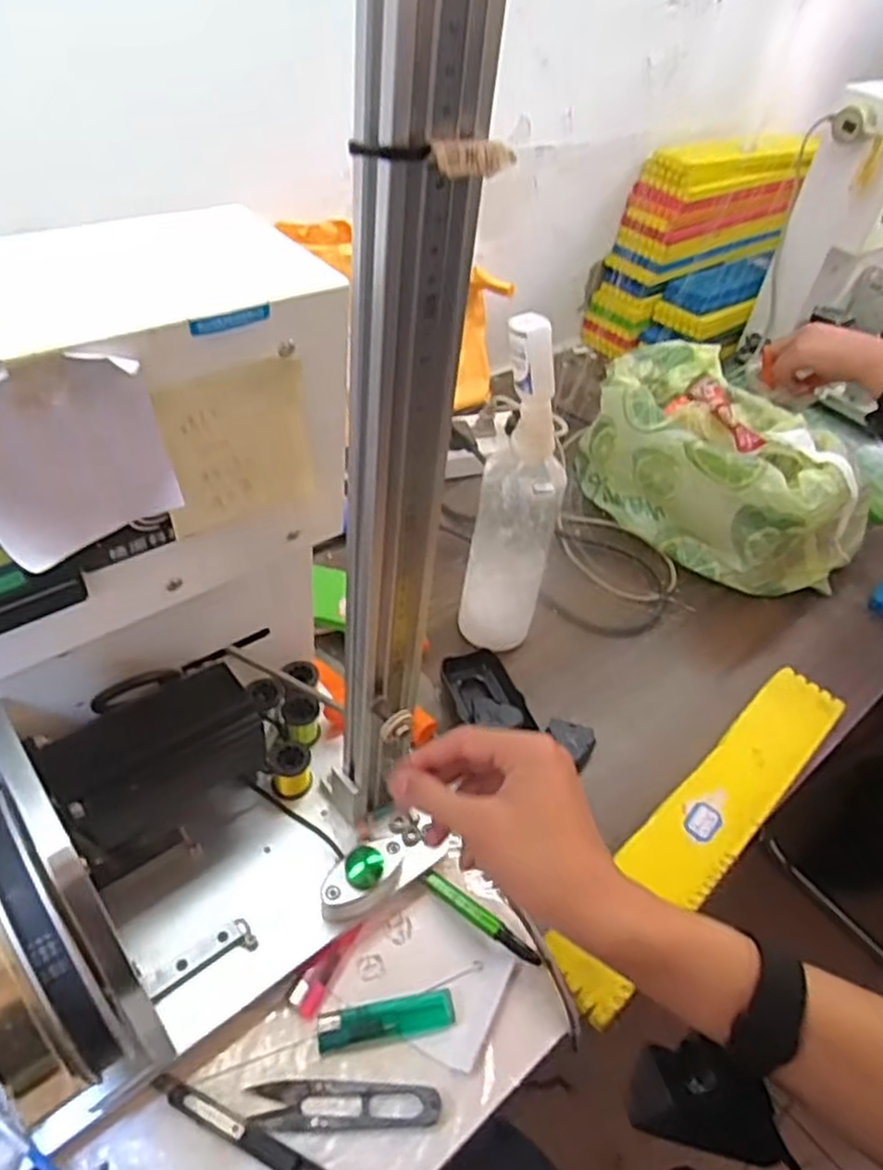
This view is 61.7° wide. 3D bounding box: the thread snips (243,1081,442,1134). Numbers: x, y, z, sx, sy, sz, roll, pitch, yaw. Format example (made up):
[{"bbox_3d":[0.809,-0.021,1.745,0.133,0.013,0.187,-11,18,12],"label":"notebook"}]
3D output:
[{"bbox_3d":[-0.052,0.283,0.403,0.102,0.008,0.023,1,45,-6],"label":"thread snips"}]

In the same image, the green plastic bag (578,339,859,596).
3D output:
[{"bbox_3d":[0.284,-0.120,0.761,0.179,0.121,0.283,-28,55,-30],"label":"green plastic bag"}]

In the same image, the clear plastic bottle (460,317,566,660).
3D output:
[{"bbox_3d":[0.059,-0.058,0.560,0.060,0.265,0.055,13,45,6],"label":"clear plastic bottle"}]

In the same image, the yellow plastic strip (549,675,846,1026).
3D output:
[{"bbox_3d":[0.197,0.167,0.540,0.338,0.016,0.058,-32,57,-33],"label":"yellow plastic strip"}]

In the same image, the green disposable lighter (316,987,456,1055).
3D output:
[{"bbox_3d":[-0.032,0.254,0.433,0.079,0.010,0.021,-5,46,-12],"label":"green disposable lighter"}]

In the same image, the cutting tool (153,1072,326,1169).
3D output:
[{"bbox_3d":[-0.091,0.294,0.386,0.137,0.010,0.011,22,47,14],"label":"cutting tool"}]

